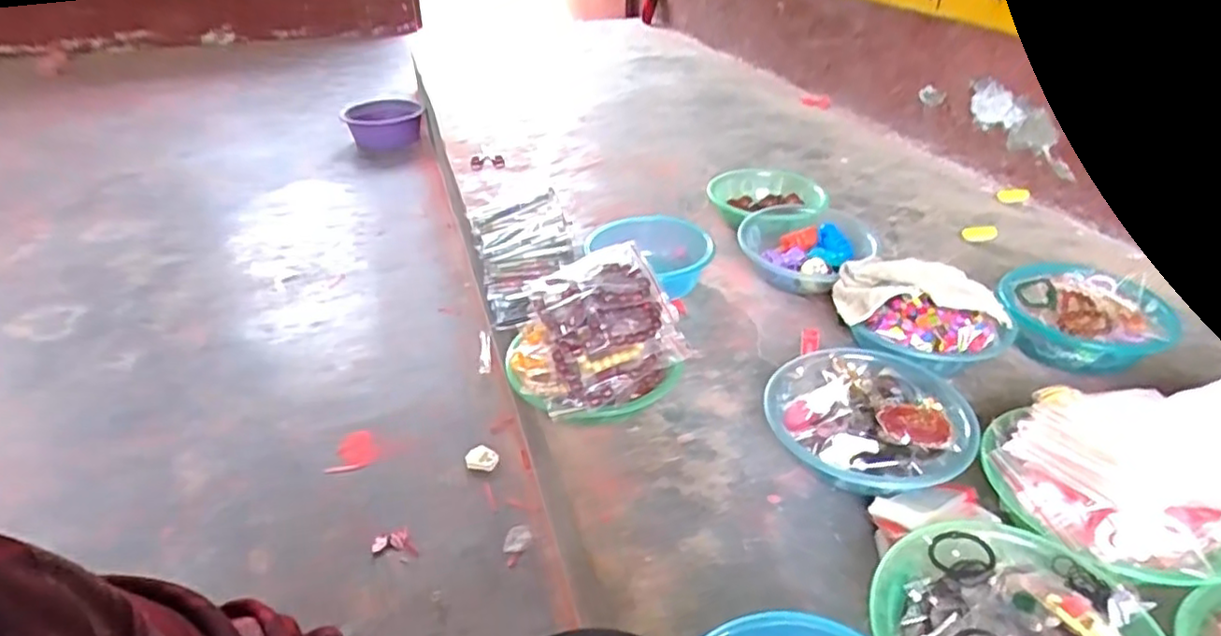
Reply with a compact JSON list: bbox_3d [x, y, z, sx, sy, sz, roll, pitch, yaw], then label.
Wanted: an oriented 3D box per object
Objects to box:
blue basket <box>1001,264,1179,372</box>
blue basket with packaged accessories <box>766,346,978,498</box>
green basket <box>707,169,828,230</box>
[{"bbox_3d":[0.715,-0.001,1.005,0.213,0.085,0.208,0,34,0],"label":"blue basket"},{"bbox_3d":[0.333,0.118,0.832,0.251,0.094,0.232,-27,42,-34],"label":"blue basket with packaged accessories"},{"bbox_3d":[0.311,-0.228,1.344,0.233,0.072,0.221,-1,34,-1],"label":"green basket"}]

